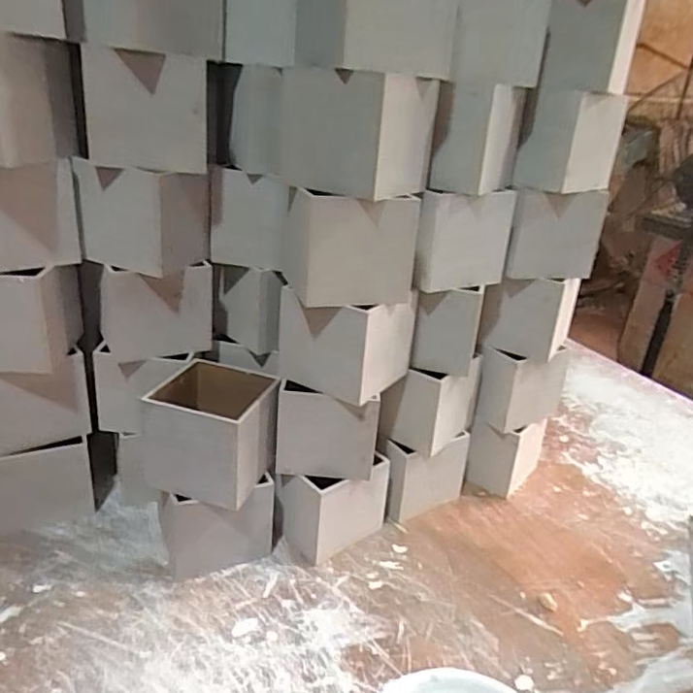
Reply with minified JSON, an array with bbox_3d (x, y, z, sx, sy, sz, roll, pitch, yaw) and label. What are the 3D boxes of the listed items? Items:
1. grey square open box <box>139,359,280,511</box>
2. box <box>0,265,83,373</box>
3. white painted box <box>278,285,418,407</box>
[{"bbox_3d":[-0.146,0.090,0.634,0.119,0.104,0.118,10,27,12],"label":"grey square open box"},{"bbox_3d":[-0.365,-0.041,0.621,0.123,0.105,0.097,1,26,-6],"label":"box"},{"bbox_3d":[-0.003,-0.011,0.641,0.124,0.104,0.109,20,31,30],"label":"white painted box"}]

